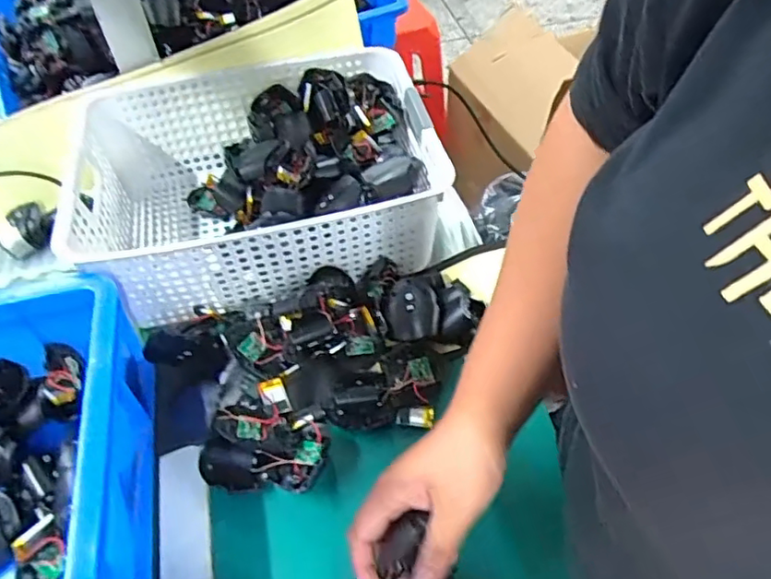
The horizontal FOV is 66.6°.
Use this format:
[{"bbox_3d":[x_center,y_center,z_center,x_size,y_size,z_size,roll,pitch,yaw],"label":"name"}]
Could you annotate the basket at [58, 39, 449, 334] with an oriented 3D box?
[{"bbox_3d":[-0.129,-0.113,0.620,0.344,0.126,0.255,-12,52,-8],"label":"basket"}]

